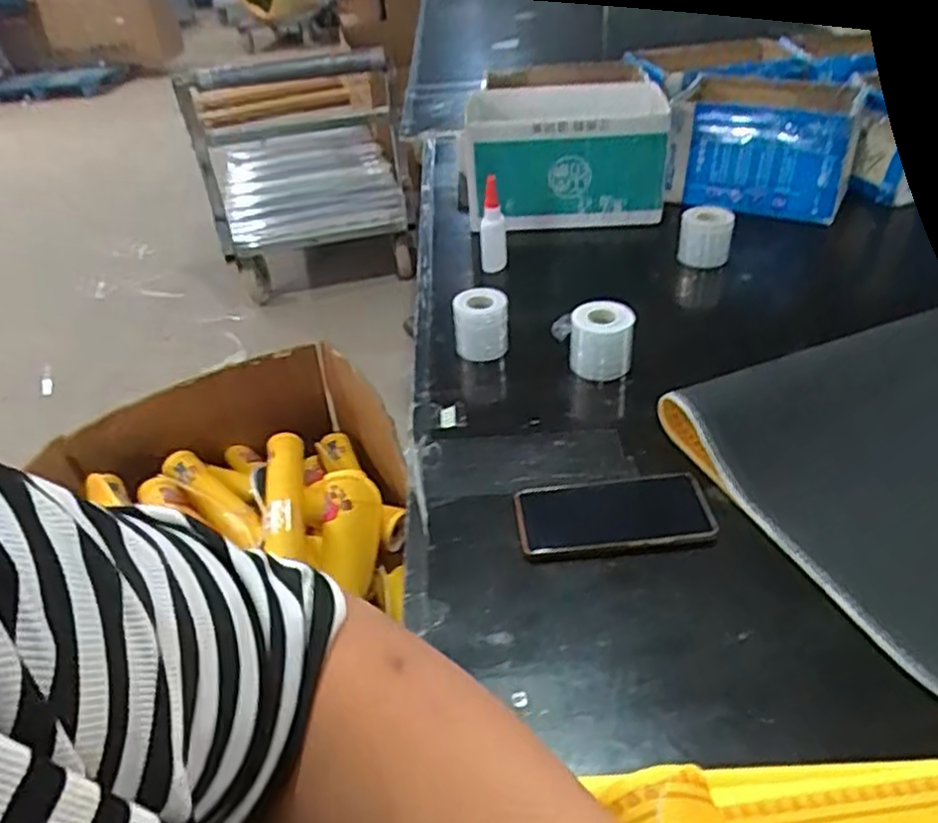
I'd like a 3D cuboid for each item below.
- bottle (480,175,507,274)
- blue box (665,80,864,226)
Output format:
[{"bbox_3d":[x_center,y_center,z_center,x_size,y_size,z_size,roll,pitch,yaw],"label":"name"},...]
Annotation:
[{"bbox_3d":[0.031,-0.238,0.966,0.034,0.142,0.032,-1,38,4],"label":"bottle"},{"bbox_3d":[0.437,-0.386,1.107,0.249,0.160,0.158,12,41,19],"label":"blue box"}]

